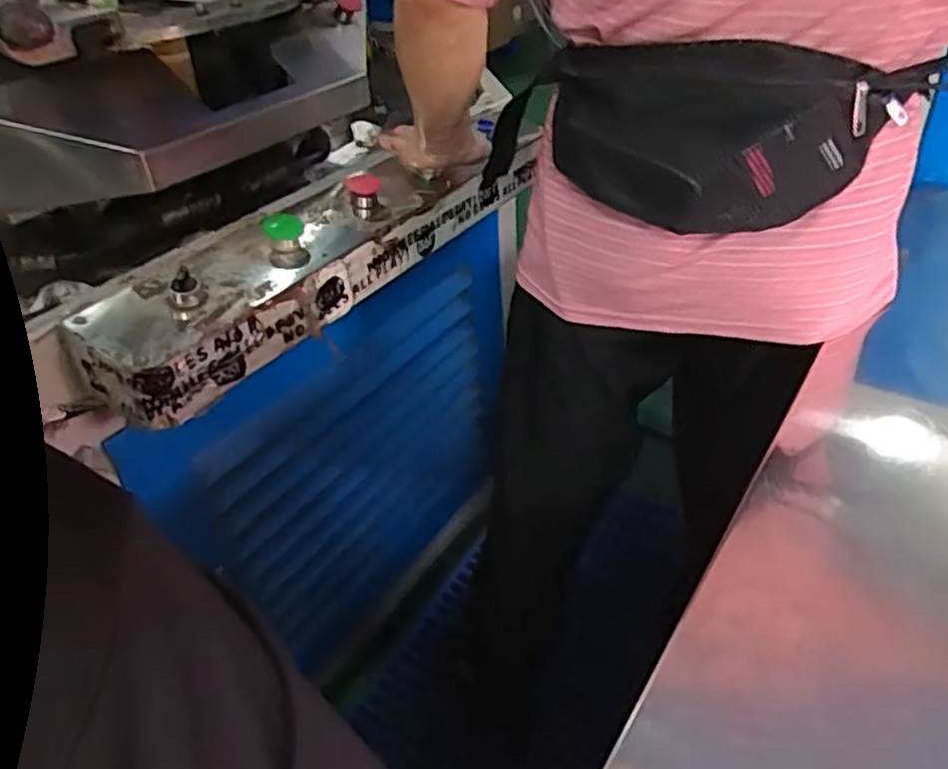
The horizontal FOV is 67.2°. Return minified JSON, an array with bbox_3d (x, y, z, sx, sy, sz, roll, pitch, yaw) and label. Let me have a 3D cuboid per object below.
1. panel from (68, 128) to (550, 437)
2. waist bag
[{"bbox_3d":[-0.144,-0.163,0.781,0.121,0.085,0.620,20,44,30],"label":"panel"},{"bbox_3d":[0.184,-0.201,0.576,0.252,0.125,0.092,10,40,20],"label":"waist bag"}]

